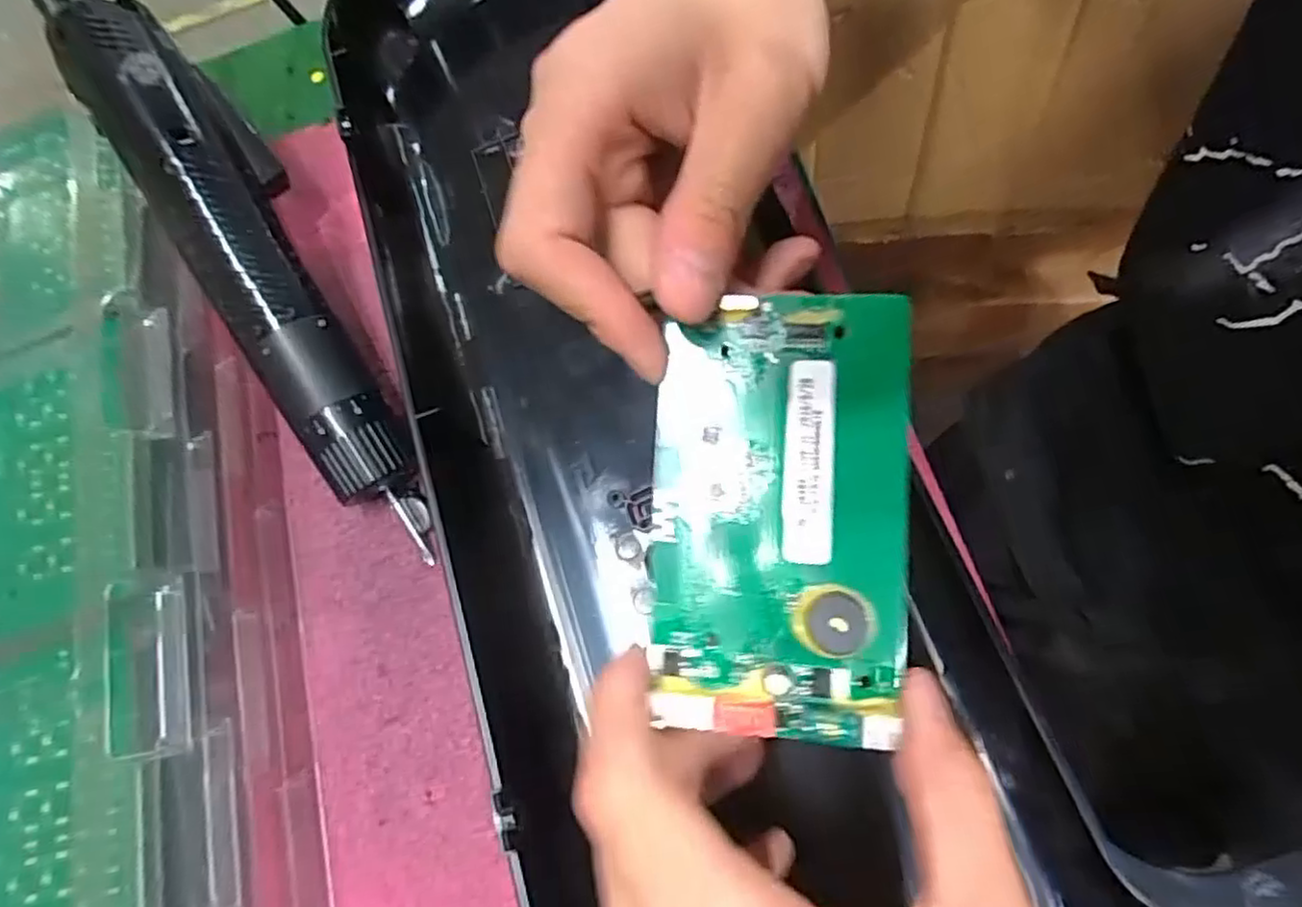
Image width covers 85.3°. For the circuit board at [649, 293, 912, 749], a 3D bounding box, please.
[{"bbox_3d":[0.030,0.013,0.173,0.061,0.010,0.102,0,84,16],"label":"circuit board"}]

